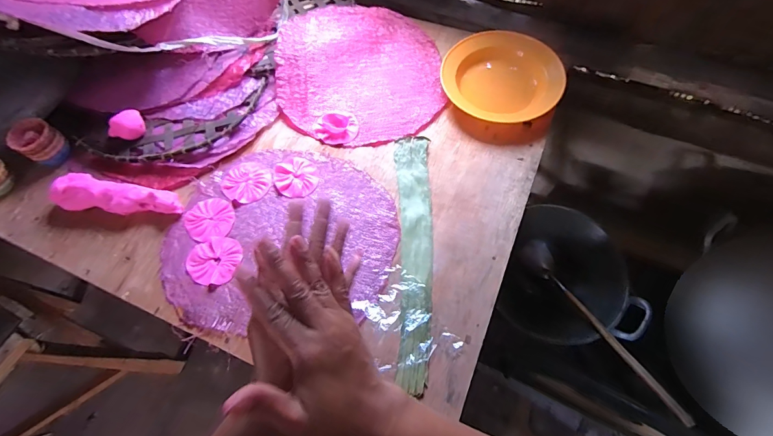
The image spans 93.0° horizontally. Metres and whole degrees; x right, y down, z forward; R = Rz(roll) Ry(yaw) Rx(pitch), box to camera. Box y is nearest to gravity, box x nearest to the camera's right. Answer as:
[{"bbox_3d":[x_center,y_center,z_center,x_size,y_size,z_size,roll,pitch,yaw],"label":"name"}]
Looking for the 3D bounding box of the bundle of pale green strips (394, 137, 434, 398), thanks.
[{"bbox_3d":[0.046,0.042,0.571,0.056,0.008,0.404,0,64,2],"label":"bundle of pale green strips"}]

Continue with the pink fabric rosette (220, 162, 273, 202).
[{"bbox_3d":[-0.239,-0.063,0.629,0.079,0.004,0.077,-1,64,2],"label":"pink fabric rosette"}]

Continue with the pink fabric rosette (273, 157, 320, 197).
[{"bbox_3d":[-0.157,-0.073,0.633,0.069,0.004,0.079,-10,64,-3],"label":"pink fabric rosette"}]

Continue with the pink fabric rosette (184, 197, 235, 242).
[{"bbox_3d":[-0.287,0.002,0.596,0.070,0.008,0.079,-31,67,-13],"label":"pink fabric rosette"}]

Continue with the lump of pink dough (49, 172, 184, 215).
[{"bbox_3d":[-0.437,-0.031,0.595,0.202,0.049,0.062,10,65,7],"label":"lump of pink dough"}]

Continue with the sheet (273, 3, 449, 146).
[{"bbox_3d":[-0.051,-0.299,0.713,0.309,0.059,0.332,-1,64,2],"label":"sheet"}]

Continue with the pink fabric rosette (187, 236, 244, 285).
[{"bbox_3d":[-0.267,0.064,0.567,0.080,0.004,0.075,-1,64,2],"label":"pink fabric rosette"}]

